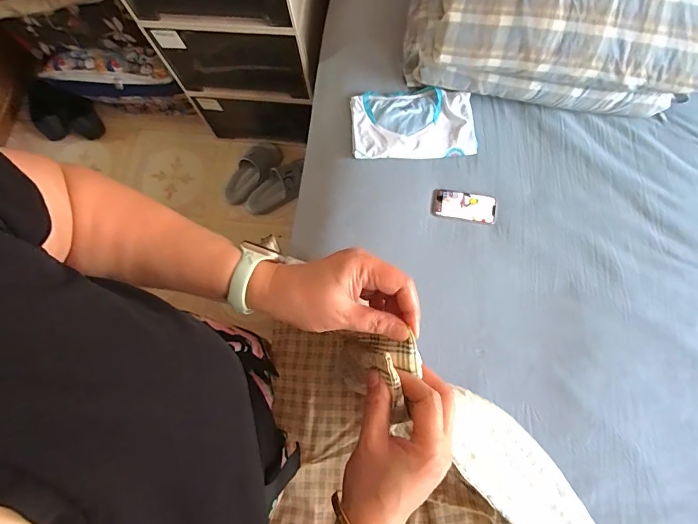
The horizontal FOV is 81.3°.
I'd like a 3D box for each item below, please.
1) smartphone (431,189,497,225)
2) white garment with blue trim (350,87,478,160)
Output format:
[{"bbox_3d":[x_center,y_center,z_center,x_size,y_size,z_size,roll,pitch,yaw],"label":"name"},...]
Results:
[{"bbox_3d":[0.275,-0.131,0.970,0.151,0.010,0.074,6,76,6],"label":"smartphone"},{"bbox_3d":[0.160,-0.342,1.011,0.299,0.030,0.177,-4,76,3],"label":"white garment with blue trim"}]

